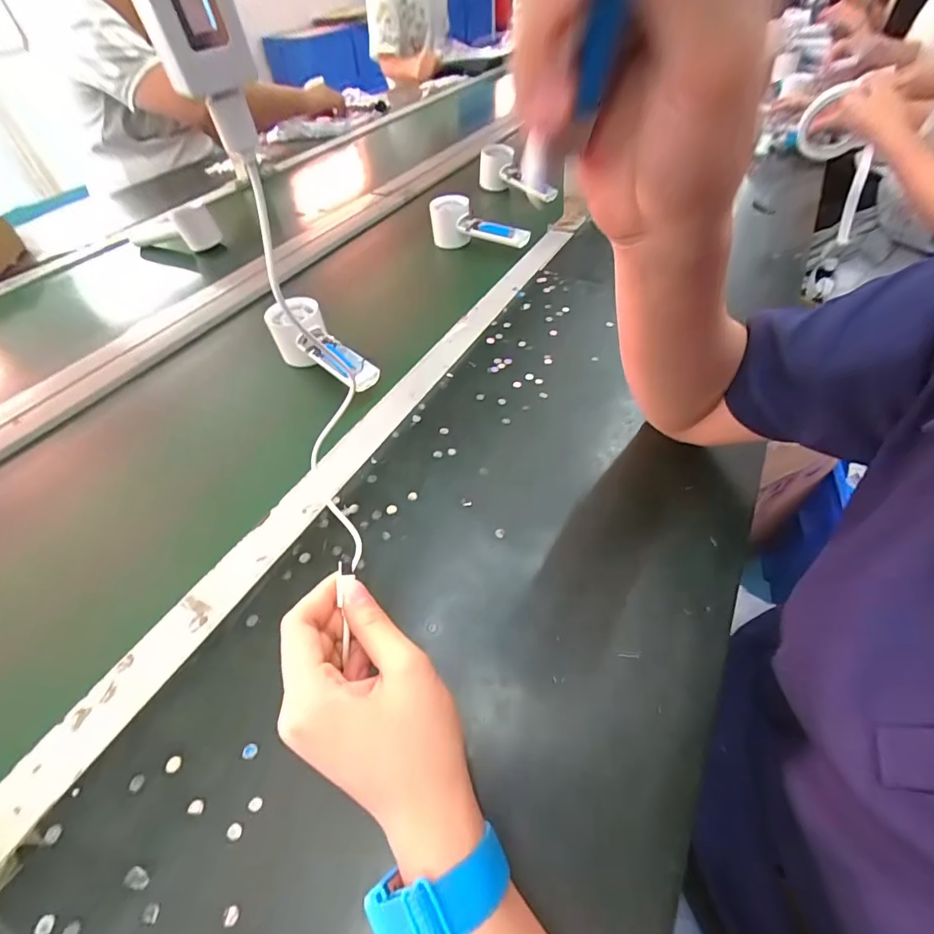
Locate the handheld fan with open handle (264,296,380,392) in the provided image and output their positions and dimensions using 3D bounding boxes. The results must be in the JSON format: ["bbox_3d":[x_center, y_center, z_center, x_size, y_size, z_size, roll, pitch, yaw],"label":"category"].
[{"bbox_3d":[-0.156,-0.124,0.476,0.055,0.054,0.150,-36,56,-22],"label":"handheld fan with open handle"}]

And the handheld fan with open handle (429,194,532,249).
[{"bbox_3d":[0.017,-0.353,0.664,0.156,0.059,0.065,35,61,29],"label":"handheld fan with open handle"}]

